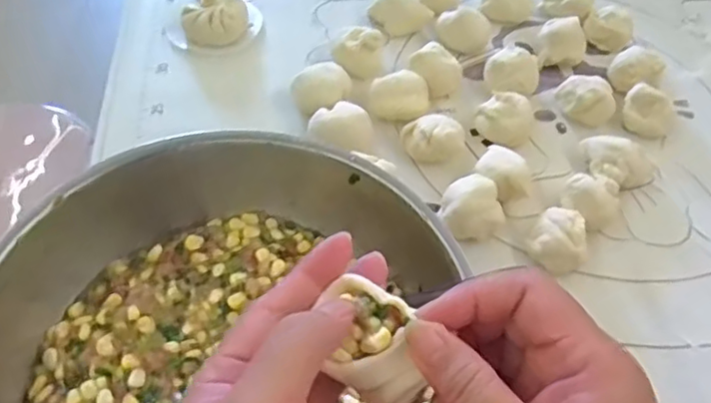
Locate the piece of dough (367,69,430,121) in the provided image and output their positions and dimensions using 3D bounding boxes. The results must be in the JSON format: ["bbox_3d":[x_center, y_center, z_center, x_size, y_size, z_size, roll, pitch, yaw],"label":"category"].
[{"bbox_3d":[0.037,-0.090,0.524,0.050,0.029,0.037,9,53,1],"label":"piece of dough"}]

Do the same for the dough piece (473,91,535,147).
[{"bbox_3d":[0.124,-0.068,0.509,0.040,0.033,0.041,-35,64,-27],"label":"dough piece"}]

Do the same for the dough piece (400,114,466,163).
[{"bbox_3d":[0.061,-0.050,0.492,0.048,0.028,0.035,21,54,10],"label":"dough piece"}]

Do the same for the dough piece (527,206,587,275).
[{"bbox_3d":[0.144,0.028,0.444,0.037,0.027,0.042,21,54,10],"label":"dough piece"}]

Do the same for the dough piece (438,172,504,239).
[{"bbox_3d":[0.085,0.007,0.446,0.044,0.033,0.044,3,53,-3],"label":"dough piece"}]

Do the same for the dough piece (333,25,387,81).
[{"bbox_3d":[0.002,-0.129,0.544,0.047,0.036,0.048,9,53,1],"label":"dough piece"}]

